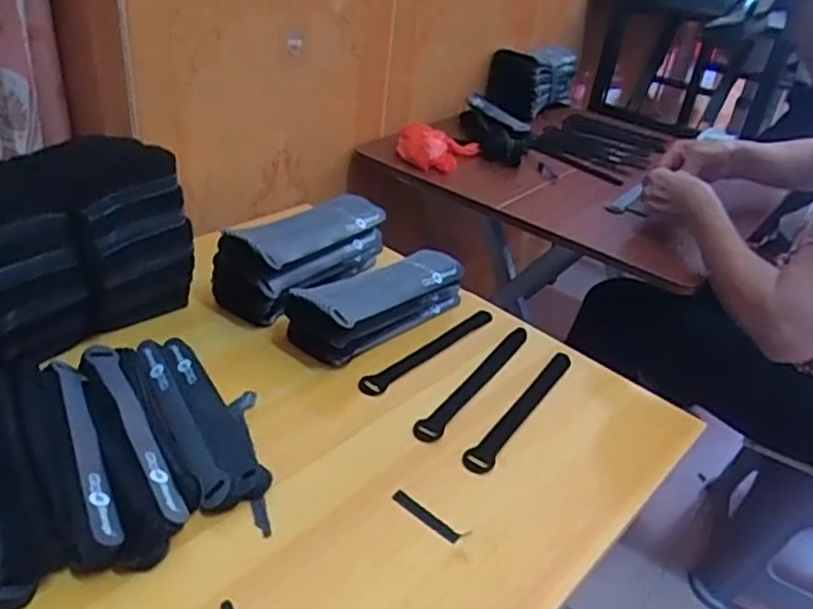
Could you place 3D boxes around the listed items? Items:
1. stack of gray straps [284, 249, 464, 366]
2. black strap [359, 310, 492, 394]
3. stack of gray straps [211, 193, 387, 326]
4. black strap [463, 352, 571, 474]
[{"bbox_3d":[-0.030,-0.007,0.699,0.078,0.066,0.195,29,39,31],"label":"stack of gray straps"},{"bbox_3d":[0.026,0.047,0.684,0.025,0.009,0.194,30,40,32],"label":"black strap"},{"bbox_3d":[-0.113,-0.061,0.727,0.088,0.087,0.199,21,35,22],"label":"stack of gray straps"},{"bbox_3d":[0.111,0.097,0.627,0.024,0.007,0.201,26,38,23],"label":"black strap"}]

